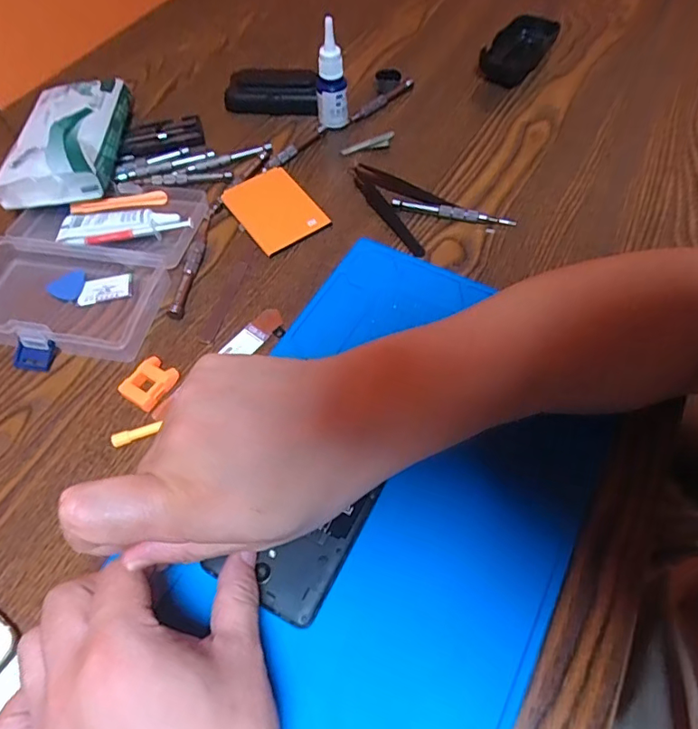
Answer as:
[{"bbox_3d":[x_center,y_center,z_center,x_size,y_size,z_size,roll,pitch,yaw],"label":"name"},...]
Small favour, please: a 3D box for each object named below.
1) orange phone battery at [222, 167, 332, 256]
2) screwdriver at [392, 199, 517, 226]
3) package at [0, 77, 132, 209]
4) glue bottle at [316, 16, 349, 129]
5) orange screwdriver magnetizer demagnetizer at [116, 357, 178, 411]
[{"bbox_3d":[-0.065,-0.137,0.448,0.062,0.005,0.080,-34,73,-16],"label":"orange phone battery"},{"bbox_3d":[0.090,-0.132,0.441,0.104,0.009,0.009,13,60,9],"label":"screwdriver"},{"bbox_3d":[-0.261,-0.211,0.477,0.085,0.043,0.166,-6,58,-2],"label":"package"},{"bbox_3d":[-0.017,-0.267,0.480,0.025,0.090,0.022,-19,60,-10],"label":"glue bottle"},{"bbox_3d":[-0.138,0.014,0.356,0.027,0.013,0.035,31,64,19],"label":"orange screwdriver magnetizer demagnetizer"}]

